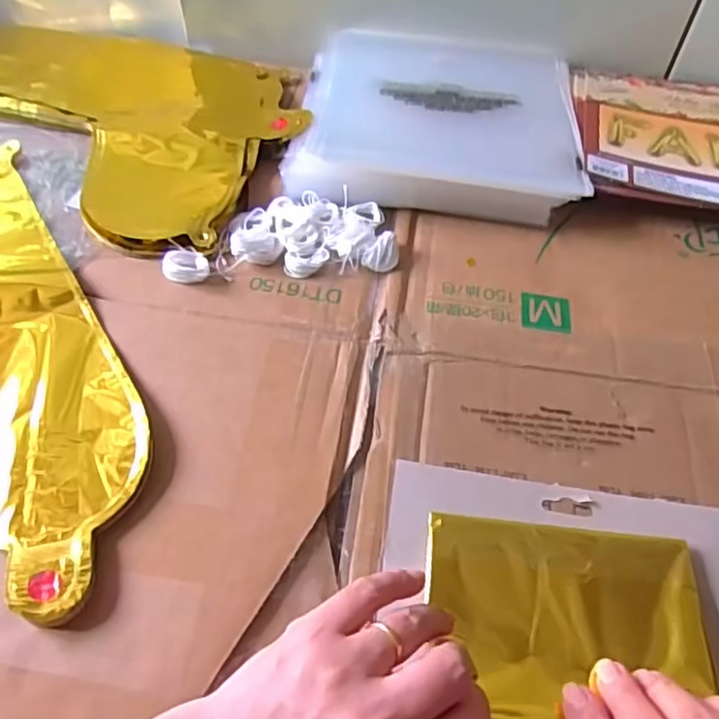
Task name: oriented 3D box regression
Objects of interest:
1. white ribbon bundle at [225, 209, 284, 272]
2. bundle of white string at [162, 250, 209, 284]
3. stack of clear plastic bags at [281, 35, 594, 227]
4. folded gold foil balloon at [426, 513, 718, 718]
[{"bbox_3d":[-0.071,-0.087,0.464,0.034,0.014,0.051,6,53,2],"label":"white ribbon bundle"},{"bbox_3d":[-0.118,-0.064,0.450,0.031,0.012,0.025,4,53,1],"label":"bundle of white string"},{"bbox_3d":[0.066,-0.208,0.551,0.222,0.035,0.230,5,53,2],"label":"stack of clear plastic bags"},{"bbox_3d":[0.101,0.131,0.318,0.133,0.013,0.105,5,53,2],"label":"folded gold foil balloon"}]

